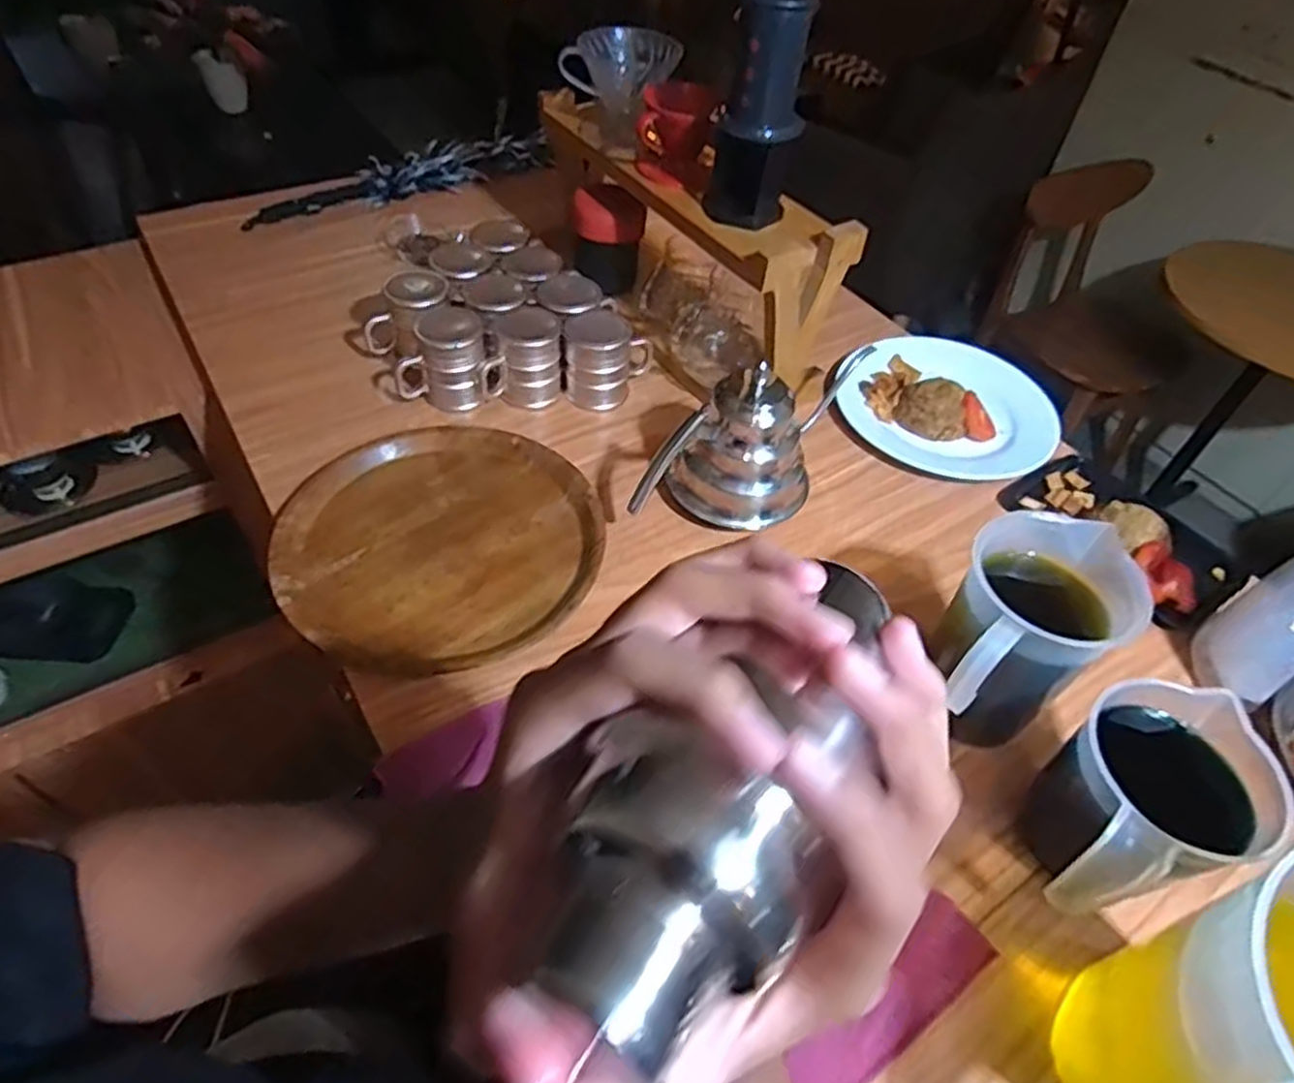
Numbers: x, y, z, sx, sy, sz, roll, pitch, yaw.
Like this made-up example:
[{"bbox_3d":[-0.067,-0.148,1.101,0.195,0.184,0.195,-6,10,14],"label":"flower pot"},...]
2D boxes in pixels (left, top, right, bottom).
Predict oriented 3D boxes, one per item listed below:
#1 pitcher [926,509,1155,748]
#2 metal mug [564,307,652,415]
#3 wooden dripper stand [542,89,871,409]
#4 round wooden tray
[{"bbox_3d":[0.275,0.087,0.578,0.115,0.174,0.144,26,51,15],"label":"pitcher"},{"bbox_3d":[-0.043,-0.215,0.862,0.088,0.098,0.089,14,49,6],"label":"metal mug"},{"bbox_3d":[0.043,-0.352,0.898,0.149,0.196,0.435,-25,56,-25],"label":"wooden dripper stand"},{"bbox_3d":[-0.198,-0.009,0.719,0.279,0.032,0.300,3,49,-3],"label":"round wooden tray"}]

